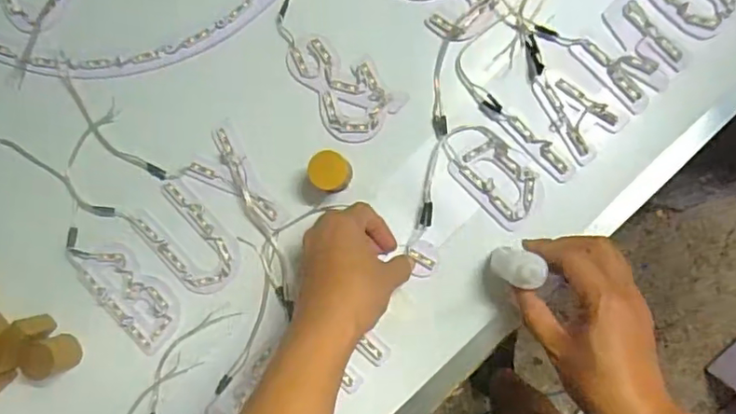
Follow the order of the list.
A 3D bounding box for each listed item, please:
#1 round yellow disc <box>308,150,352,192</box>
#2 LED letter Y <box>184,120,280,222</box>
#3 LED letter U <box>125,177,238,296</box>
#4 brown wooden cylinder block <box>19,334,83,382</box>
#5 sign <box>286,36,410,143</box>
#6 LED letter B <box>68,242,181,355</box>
[{"bbox_3d":[-0.033,-0.030,0.497,0.032,0.039,0.033,24,90,5],"label":"round yellow disc"},{"bbox_3d":[-0.129,-0.022,0.520,0.056,0.007,0.100,-29,86,3],"label":"LED letter Y"},{"bbox_3d":[-0.165,0.031,0.524,0.060,0.004,0.107,-41,85,3],"label":"LED letter U"},{"bbox_3d":[-0.292,0.137,0.528,0.041,0.036,0.034,-26,86,4],"label":"brown wooden cylinder block"},{"bbox_3d":[-0.026,-0.109,0.515,0.069,0.004,0.106,-45,85,2],"label":"sign"},{"bbox_3d":[-0.225,0.076,0.529,0.118,0.004,0.059,44,92,5],"label":"LED letter B"}]

